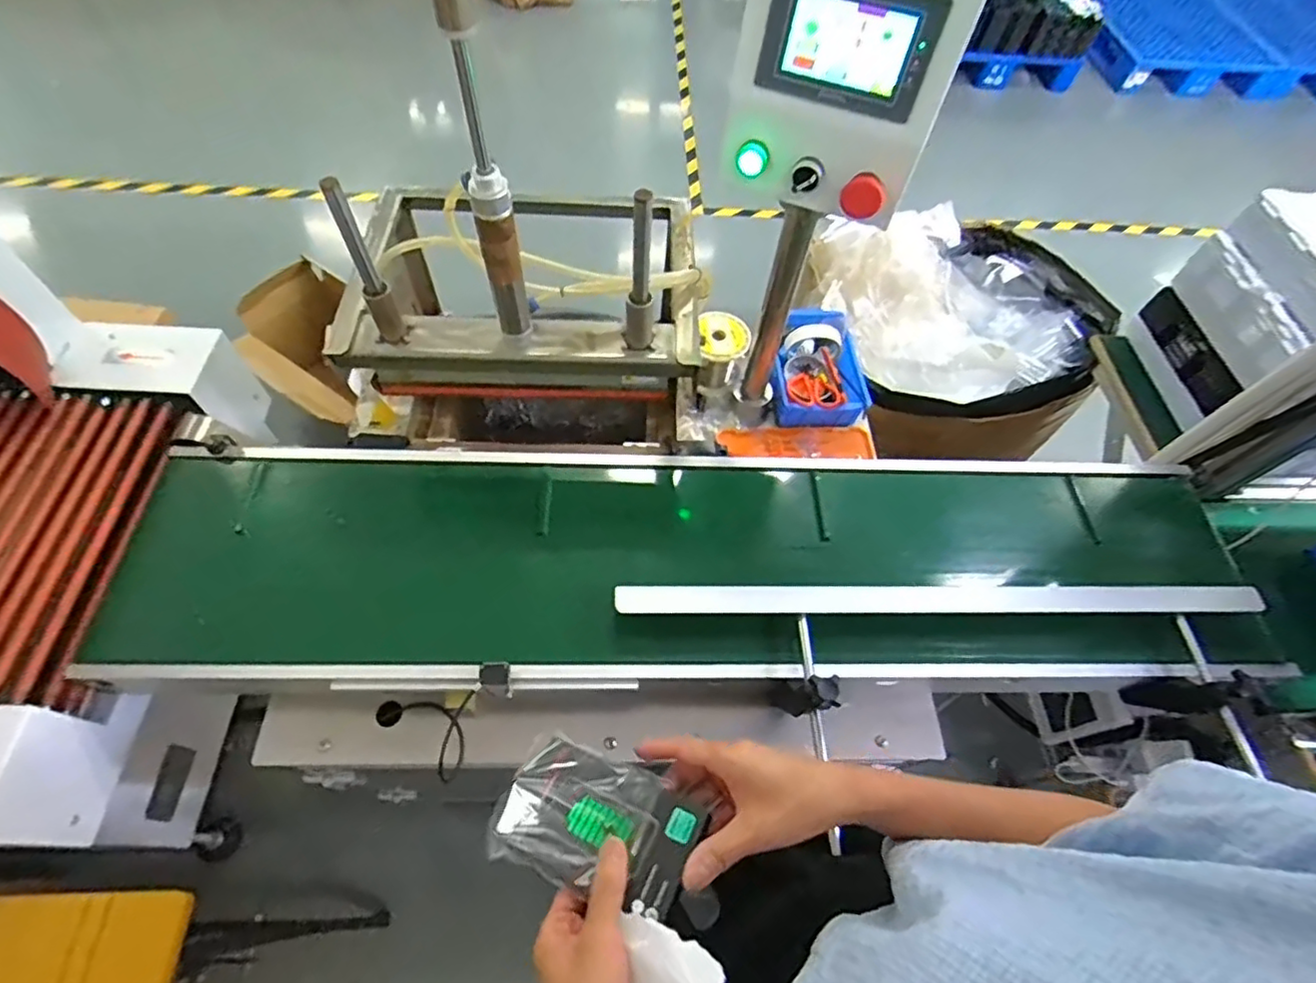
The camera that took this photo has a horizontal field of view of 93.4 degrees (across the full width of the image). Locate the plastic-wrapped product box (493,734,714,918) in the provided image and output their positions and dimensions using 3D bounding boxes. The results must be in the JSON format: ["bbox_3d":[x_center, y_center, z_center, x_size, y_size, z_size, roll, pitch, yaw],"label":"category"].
[{"bbox_3d":[-0.043,0.225,0.433,0.143,0.013,0.087,7,50,23],"label":"plastic-wrapped product box"}]

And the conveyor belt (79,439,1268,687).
[{"bbox_3d":[0.062,0.065,0.777,1.375,0.109,0.362,2,60,-3],"label":"conveyor belt"}]

